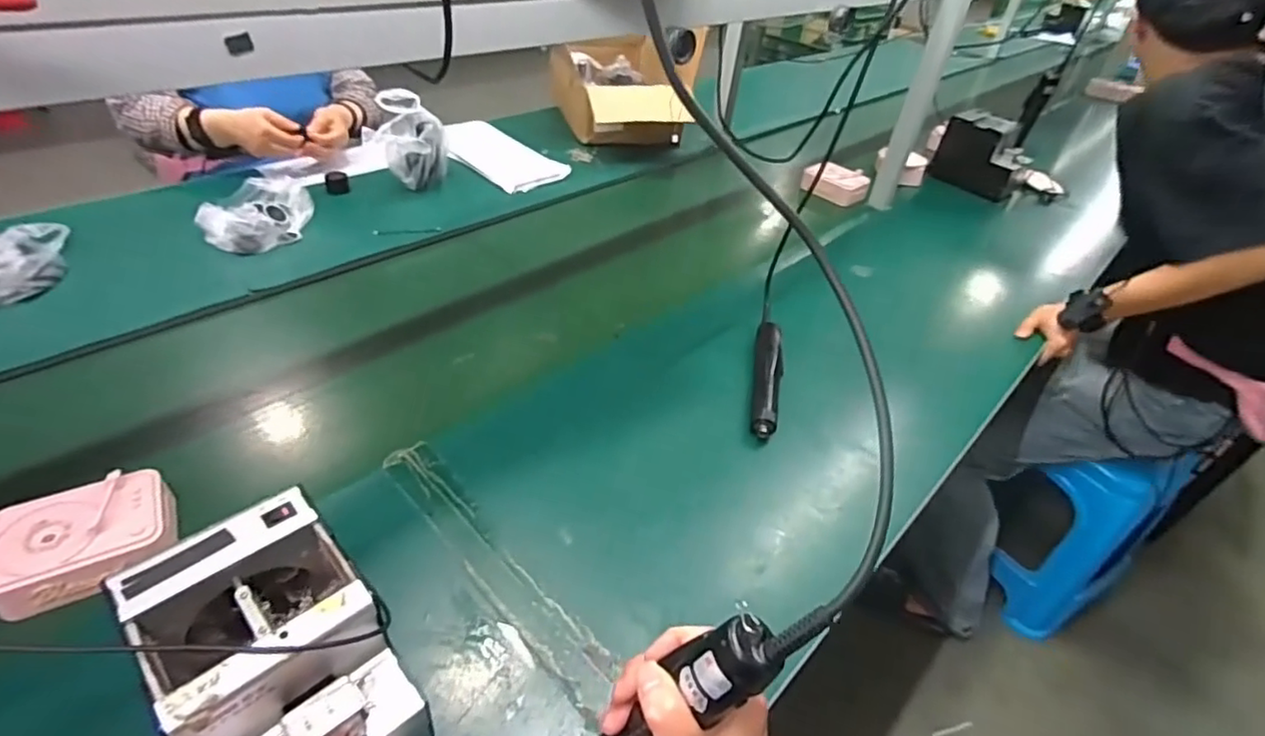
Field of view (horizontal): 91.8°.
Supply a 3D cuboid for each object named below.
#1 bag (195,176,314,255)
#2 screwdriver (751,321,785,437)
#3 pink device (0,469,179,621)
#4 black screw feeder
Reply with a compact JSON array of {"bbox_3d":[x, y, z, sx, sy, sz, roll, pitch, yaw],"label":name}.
[{"bbox_3d":[-0.622,-0.260,1.030,0.131,0.060,0.181,1,41,-8],"label":"bag"},{"bbox_3d":[0.182,0.009,0.831,0.038,0.032,0.213,12,40,6],"label":"screwdriver"},{"bbox_3d":[-0.497,0.153,0.559,0.127,0.053,0.096,-14,45,-23],"label":"pink device"},{"bbox_3d":[0.826,-0.498,1.452,0.191,0.145,0.099,22,42,16],"label":"black screw feeder"}]

